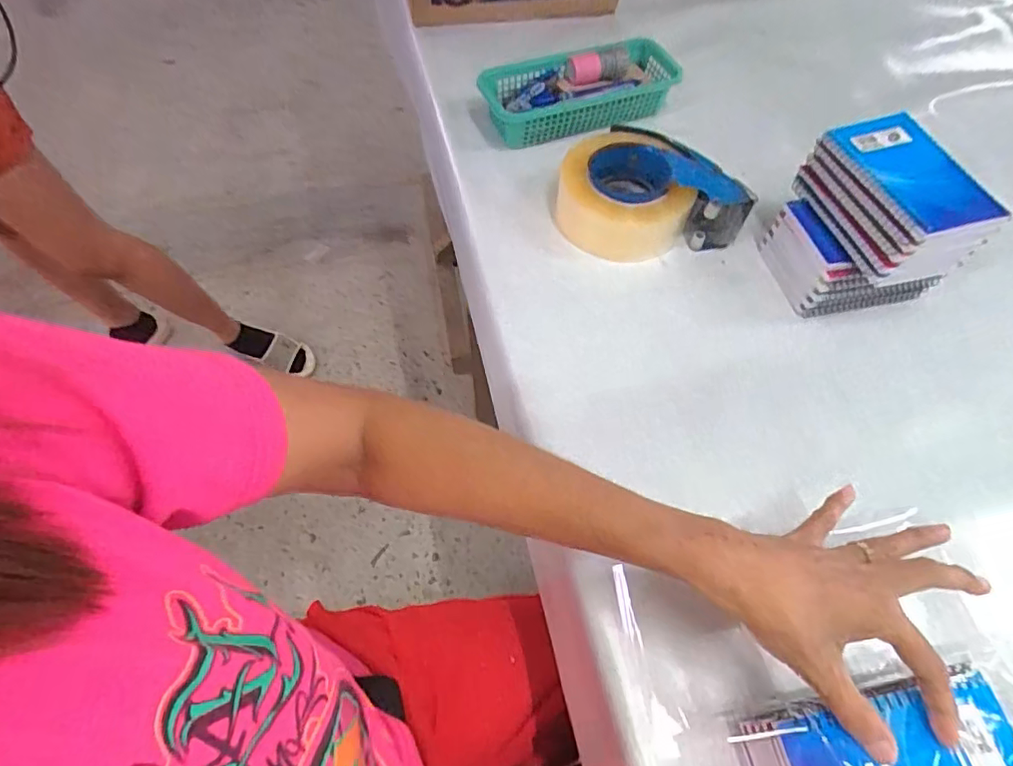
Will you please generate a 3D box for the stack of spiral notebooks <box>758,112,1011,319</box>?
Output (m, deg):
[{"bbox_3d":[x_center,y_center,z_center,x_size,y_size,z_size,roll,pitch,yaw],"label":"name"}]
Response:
[{"bbox_3d":[0.327,-0.141,0.491,0.124,0.120,0.125,-12,62,-9],"label":"stack of spiral notebooks"}]

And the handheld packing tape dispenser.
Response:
[{"bbox_3d":[0.137,-0.193,0.548,0.177,0.061,0.124,-6,61,-6],"label":"handheld packing tape dispenser"}]

